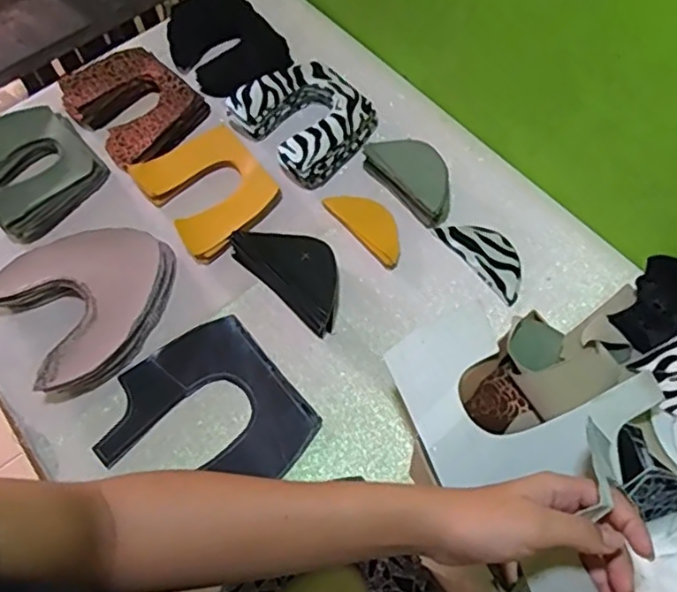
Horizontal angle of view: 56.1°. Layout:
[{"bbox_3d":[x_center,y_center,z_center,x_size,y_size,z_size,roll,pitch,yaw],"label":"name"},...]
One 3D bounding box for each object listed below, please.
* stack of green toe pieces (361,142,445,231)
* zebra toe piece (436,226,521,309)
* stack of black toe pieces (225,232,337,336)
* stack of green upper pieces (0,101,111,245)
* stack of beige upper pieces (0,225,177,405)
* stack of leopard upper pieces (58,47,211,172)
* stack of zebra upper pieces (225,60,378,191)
[{"bbox_3d":[0.084,-0.136,0.717,0.059,0.051,0.117,-39,67,-16],"label":"stack of green toe pieces"},{"bbox_3d":[0.161,-0.044,0.682,0.053,0.005,0.113,-34,66,-13],"label":"zebra toe piece"},{"bbox_3d":[-0.044,-0.030,0.676,0.143,0.029,0.072,41,72,21],"label":"stack of black toe pieces"},{"bbox_3d":[-0.366,-0.158,0.755,0.131,0.039,0.160,-37,66,-15],"label":"stack of green upper pieces"},{"bbox_3d":[-0.260,0.001,0.666,0.179,0.044,0.167,-32,65,-13],"label":"stack of beige upper pieces"},{"bbox_3d":[-0.261,-0.245,0.801,0.130,0.045,0.179,-40,67,-16],"label":"stack of leopard upper pieces"},{"bbox_3d":[-0.042,-0.212,0.766,0.132,0.050,0.158,-40,67,-16],"label":"stack of zebra upper pieces"}]

